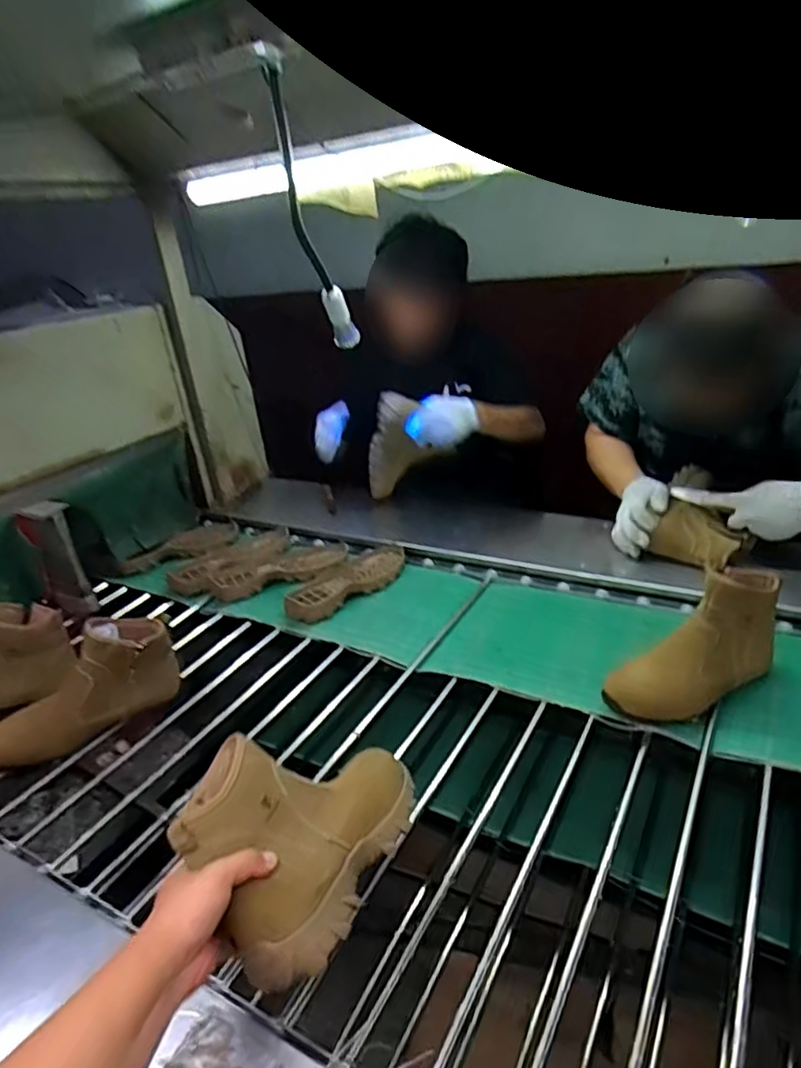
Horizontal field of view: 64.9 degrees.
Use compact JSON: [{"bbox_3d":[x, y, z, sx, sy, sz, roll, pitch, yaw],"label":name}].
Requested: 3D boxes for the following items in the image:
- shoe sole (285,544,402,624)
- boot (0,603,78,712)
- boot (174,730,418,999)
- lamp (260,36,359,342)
[{"bbox_3d":[-0.100,0.091,1.227,0.274,0.026,0.113,-29,34,-35],"label":"shoe sole"},{"bbox_3d":[-0.668,0.206,0.997,0.276,0.160,0.100,-10,27,-5],"label":"boot"},{"bbox_3d":[-0.096,0.280,0.634,0.188,0.093,0.270,46,27,10],"label":"boot"},{"bbox_3d":[-0.143,-0.496,1.001,0.052,0.471,0.067,2,51,15],"label":"lamp"}]

